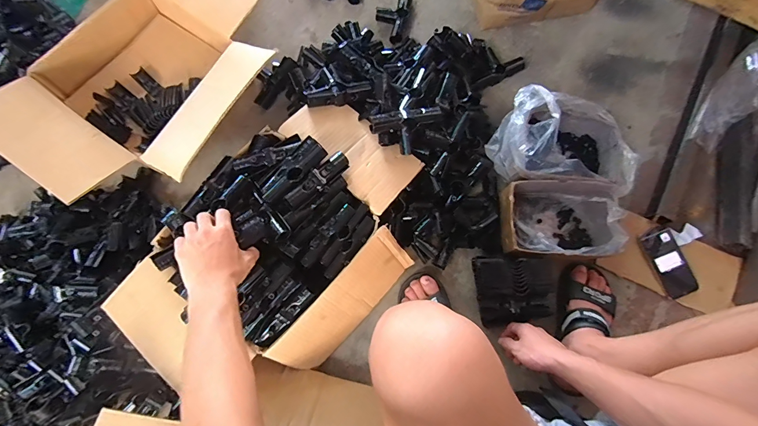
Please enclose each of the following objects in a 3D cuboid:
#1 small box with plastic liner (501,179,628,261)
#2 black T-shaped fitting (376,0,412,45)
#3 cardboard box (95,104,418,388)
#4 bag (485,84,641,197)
[{"bbox_3d":[0.353,0.018,0.710,0.204,0.112,0.150,4,76,2],"label":"small box with plastic liner"},{"bbox_3d":[0.032,-0.492,0.880,0.076,0.029,0.134,14,77,4],"label":"black T-shaped fitting"},{"bbox_3d":[-0.172,0.064,0.646,0.367,0.154,0.551,42,80,10],"label":"cardboard box"},{"bbox_3d":[0.389,-0.139,0.746,0.289,0.160,0.187,9,77,3],"label":"bag"}]

